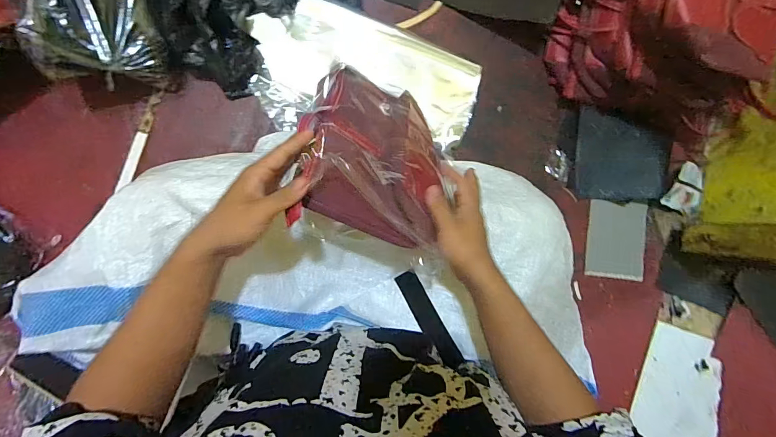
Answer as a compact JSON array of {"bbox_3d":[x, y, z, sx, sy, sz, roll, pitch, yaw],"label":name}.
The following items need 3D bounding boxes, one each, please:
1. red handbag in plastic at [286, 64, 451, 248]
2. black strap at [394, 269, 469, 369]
[{"bbox_3d":[-0.010,-0.099,0.507,0.192,0.324,0.053,27,127,-21],"label":"red handbag in plastic"},{"bbox_3d":[0.059,0.142,0.544,0.031,0.005,0.145,-31,73,-3],"label":"black strap"}]

